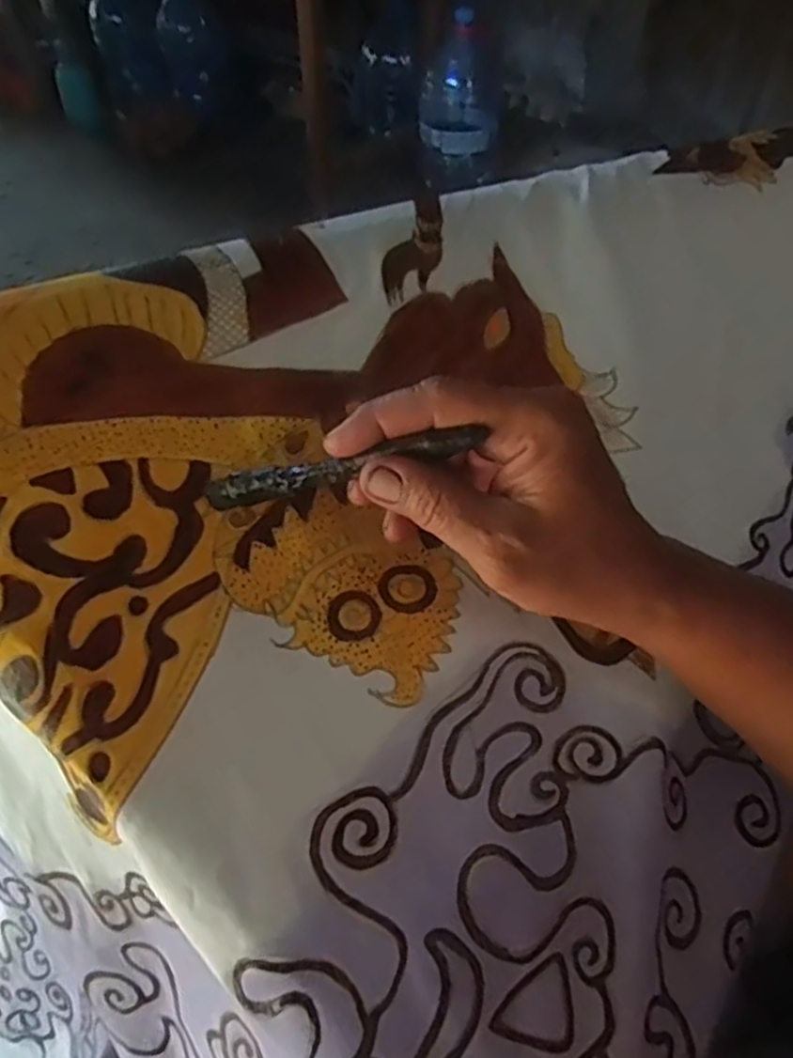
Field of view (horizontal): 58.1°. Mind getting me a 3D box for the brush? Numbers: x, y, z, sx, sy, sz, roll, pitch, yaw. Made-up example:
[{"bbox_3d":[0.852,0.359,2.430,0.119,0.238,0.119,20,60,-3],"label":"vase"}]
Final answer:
[{"bbox_3d":[-0.028,-0.027,0.311,0.137,0.016,0.012,-11,44,30],"label":"brush"}]

